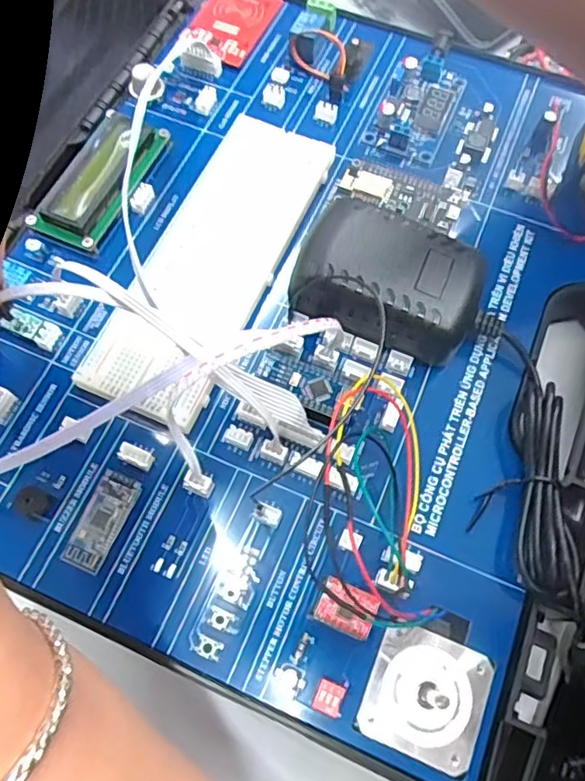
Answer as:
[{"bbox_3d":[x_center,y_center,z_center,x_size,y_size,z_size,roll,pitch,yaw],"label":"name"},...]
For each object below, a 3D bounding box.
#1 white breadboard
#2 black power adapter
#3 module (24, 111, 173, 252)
[{"bbox_3d":[-0.036,-0.063,0.278,0.056,0.011,0.163,21,68,8],"label":"white breadboard"},{"bbox_3d":[0.041,-0.045,0.260,0.074,0.036,0.048,21,68,8],"label":"black power adapter"},{"bbox_3d":[-0.095,-0.106,0.291,0.038,0.015,0.077,19,68,7],"label":"module"}]

